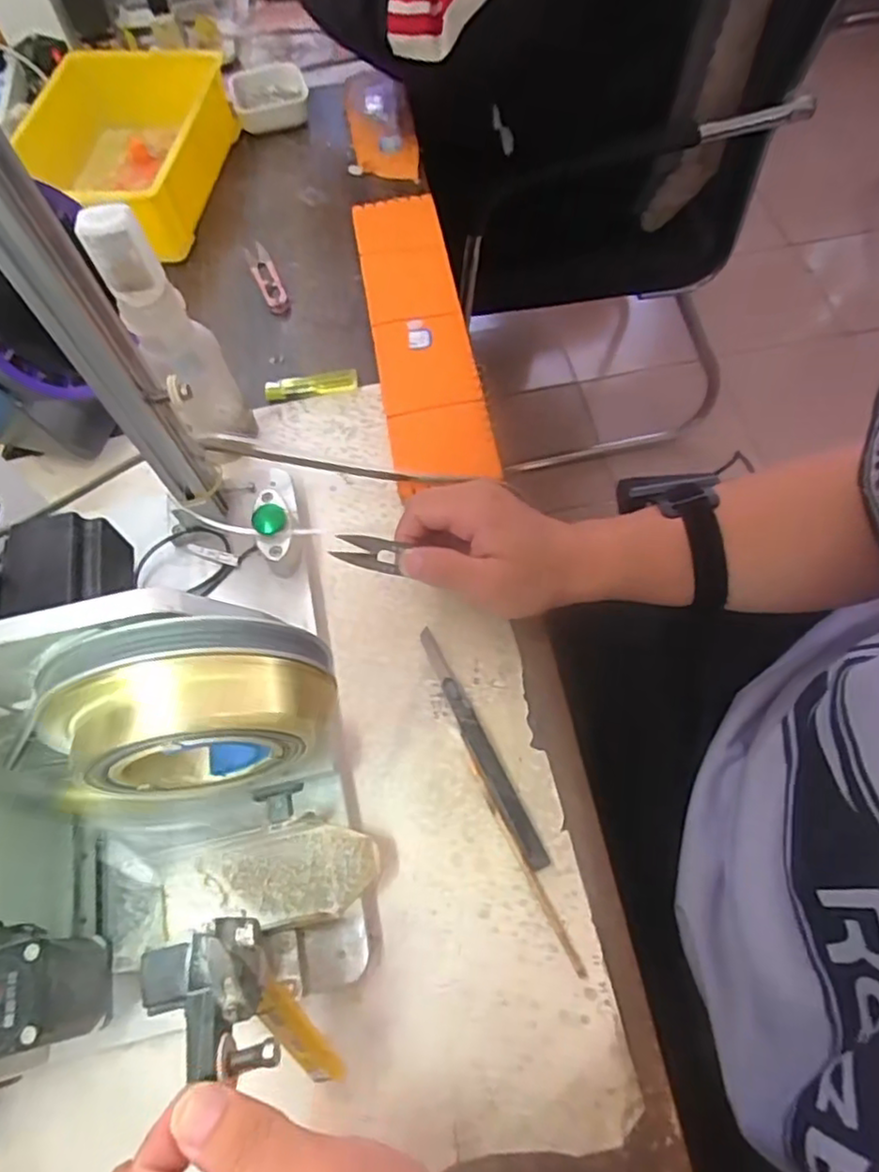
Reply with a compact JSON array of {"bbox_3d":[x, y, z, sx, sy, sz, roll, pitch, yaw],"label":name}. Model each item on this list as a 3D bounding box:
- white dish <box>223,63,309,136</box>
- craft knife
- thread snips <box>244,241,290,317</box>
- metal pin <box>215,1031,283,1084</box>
[{"bbox_3d":[-0.186,-0.531,0.718,0.083,0.035,0.073,-15,64,-4],"label":"white dish"},{"bbox_3d":[0.024,0.100,0.425,0.014,0.007,0.163,-24,65,-9],"label":"craft knife"},{"bbox_3d":[-0.163,-0.293,0.626,0.021,0.005,0.102,-22,64,-8],"label":"thread snips"},{"bbox_3d":[-0.073,0.179,0.253,0.023,0.012,0.013,-4,63,0],"label":"metal pin"}]

